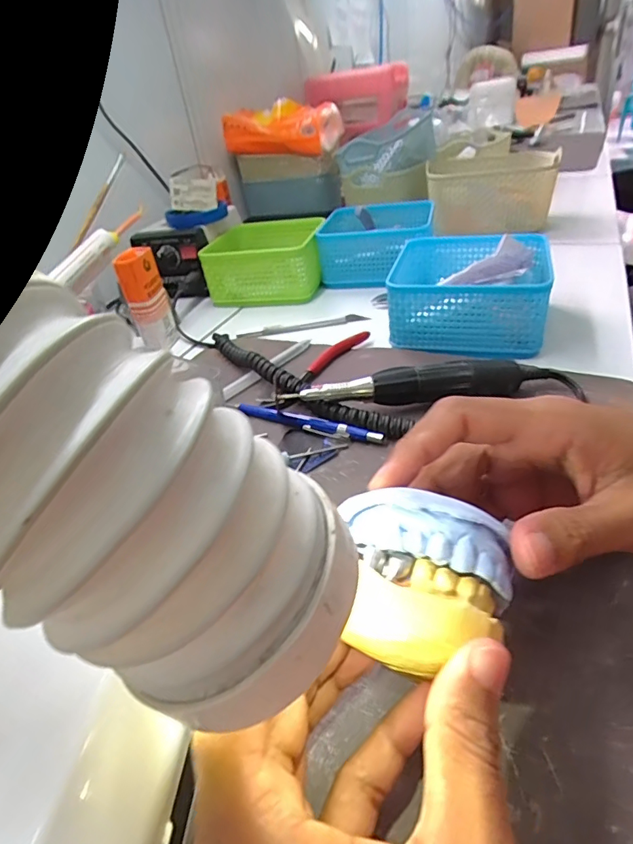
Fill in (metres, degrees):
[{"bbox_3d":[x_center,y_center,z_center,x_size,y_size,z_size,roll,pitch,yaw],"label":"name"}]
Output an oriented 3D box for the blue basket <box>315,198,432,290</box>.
[{"bbox_3d":[0.073,-0.220,0.596,0.130,0.063,0.129,1,36,13],"label":"blue basket"}]

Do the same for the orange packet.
[{"bbox_3d":[-0.055,-0.452,0.741,0.168,0.065,0.079,9,38,23],"label":"orange packet"}]

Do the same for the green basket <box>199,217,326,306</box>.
[{"bbox_3d":[-0.059,-0.199,0.599,0.131,0.063,0.124,-2,35,9],"label":"green basket"}]

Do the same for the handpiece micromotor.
[{"bbox_3d":[0.078,-0.024,0.350,0.216,0.030,0.022,-7,35,1],"label":"handpiece micromotor"}]

